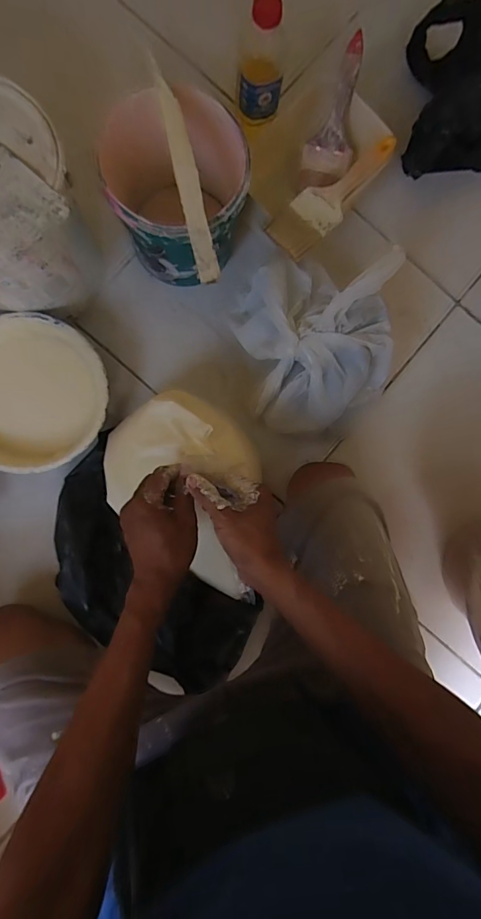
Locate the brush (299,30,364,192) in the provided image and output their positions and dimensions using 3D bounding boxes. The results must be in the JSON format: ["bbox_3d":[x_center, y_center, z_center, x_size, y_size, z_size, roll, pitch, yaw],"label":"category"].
[{"bbox_3d":[0.129,-0.450,0.579,0.062,0.022,0.163,12,129,-6],"label":"brush"}]

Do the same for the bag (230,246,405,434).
[{"bbox_3d":[0.092,-0.145,0.556,0.173,0.156,0.223,-8,88,-4],"label":"bag"}]

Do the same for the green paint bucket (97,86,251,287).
[{"bbox_3d":[-0.084,-0.331,0.549,0.154,0.153,0.167,0,88,-4],"label":"green paint bucket"}]

